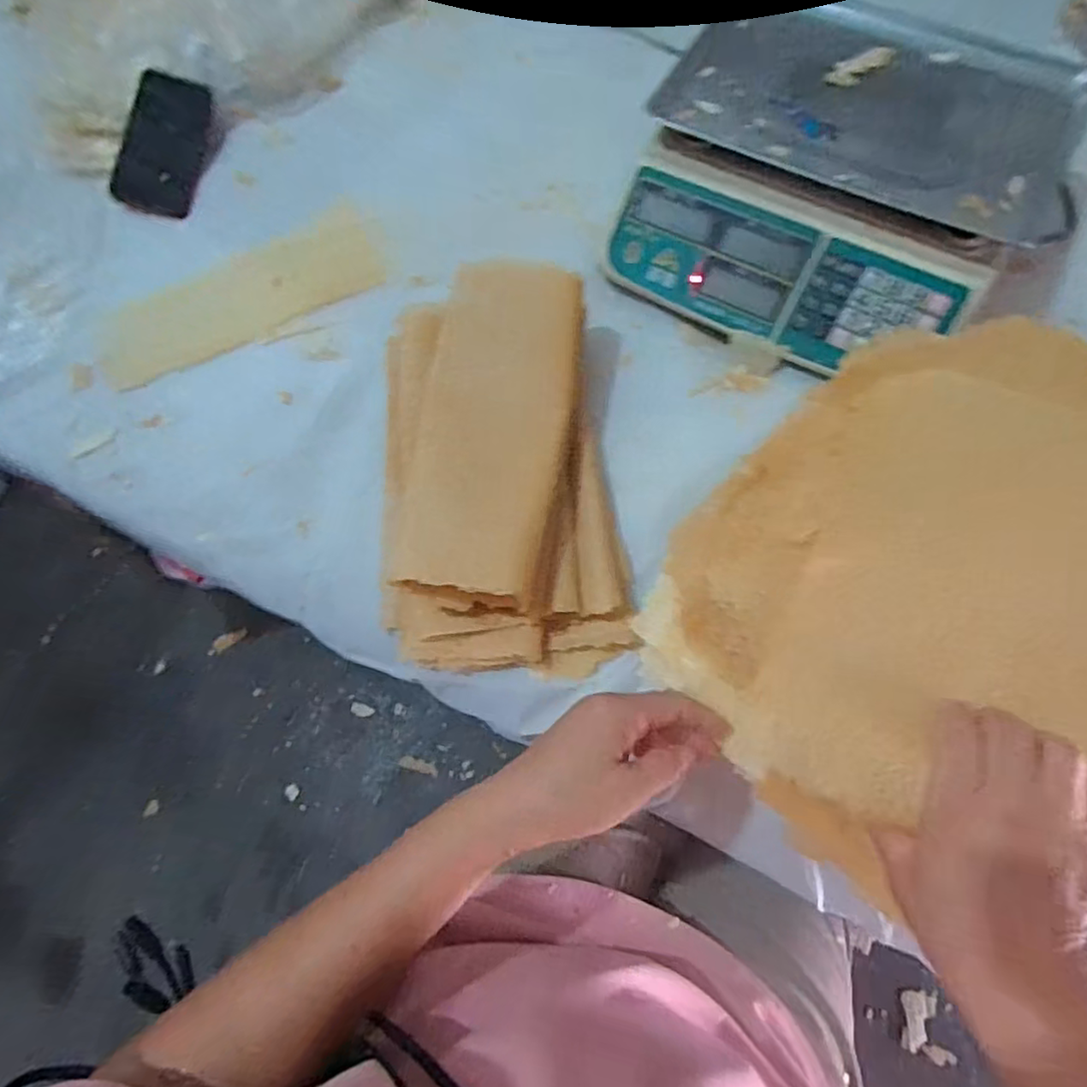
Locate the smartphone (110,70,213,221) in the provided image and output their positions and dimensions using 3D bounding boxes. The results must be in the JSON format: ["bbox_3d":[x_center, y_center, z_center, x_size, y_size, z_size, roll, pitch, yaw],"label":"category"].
[{"bbox_3d":[-0.415,-0.444,0.700,0.090,0.015,0.172,13,77,-6],"label":"smartphone"}]

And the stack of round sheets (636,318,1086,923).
[{"bbox_3d":[0.301,0.063,0.369,0.414,0.076,0.355,43,78,14],"label":"stack of round sheets"}]

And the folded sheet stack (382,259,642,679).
[{"bbox_3d":[-0.038,-0.065,0.524,0.187,0.092,0.324,-4,72,0],"label":"folded sheet stack"}]

